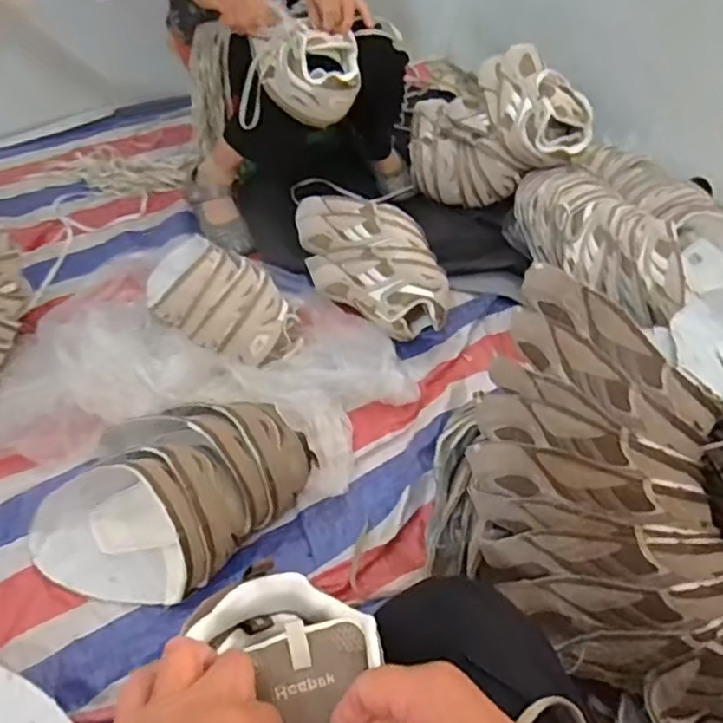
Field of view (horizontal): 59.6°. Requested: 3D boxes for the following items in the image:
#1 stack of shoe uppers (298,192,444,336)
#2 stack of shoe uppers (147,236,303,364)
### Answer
[{"bbox_3d":[0.011,-0.172,1.099,0.336,0.153,0.152,34,55,23],"label":"stack of shoe uppers"},{"bbox_3d":[-0.208,-0.095,0.986,0.231,0.113,0.135,22,52,15],"label":"stack of shoe uppers"}]

